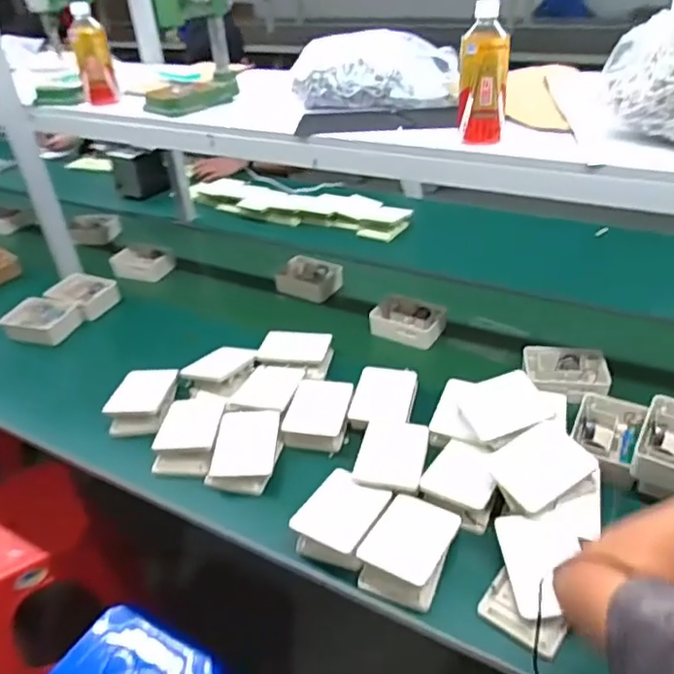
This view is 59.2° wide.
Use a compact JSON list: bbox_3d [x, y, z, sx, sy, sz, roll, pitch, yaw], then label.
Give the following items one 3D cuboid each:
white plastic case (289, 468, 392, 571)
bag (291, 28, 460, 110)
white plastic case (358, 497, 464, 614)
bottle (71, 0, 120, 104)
[{"bbox_3d":[0.009,0.268,0.875,0.100,0.059,0.127,14,39,24],"label":"white plastic case"},{"bbox_3d":[0.075,-0.490,1.097,0.287,0.109,0.169,-2,35,4],"label":"bag"},{"bbox_3d":[0.100,0.291,0.827,0.105,0.046,0.150,15,40,25],"label":"white plastic case"},{"bbox_3d":[-0.485,-0.559,1.186,0.056,0.185,0.052,-7,35,-3],"label":"bottle"}]

